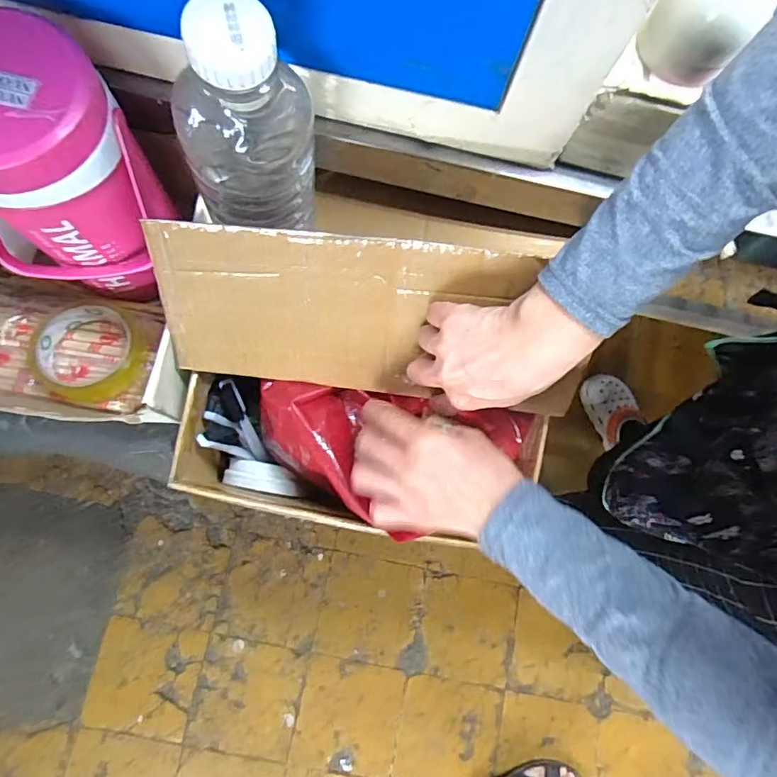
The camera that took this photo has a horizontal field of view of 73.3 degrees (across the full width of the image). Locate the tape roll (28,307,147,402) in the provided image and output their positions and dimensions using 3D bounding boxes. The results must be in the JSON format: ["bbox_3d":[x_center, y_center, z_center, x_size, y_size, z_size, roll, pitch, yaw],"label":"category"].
[{"bbox_3d":[-0.276,-0.032,0.482,0.096,0.039,0.090,1,78,-4],"label":"tape roll"}]

